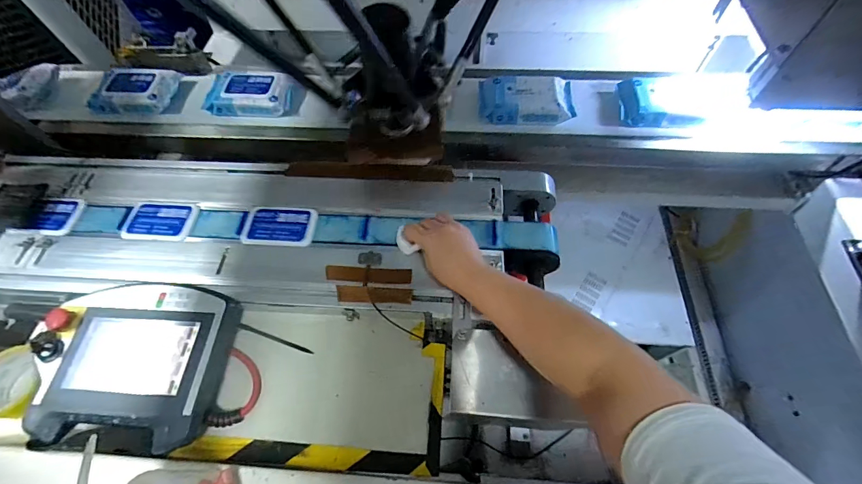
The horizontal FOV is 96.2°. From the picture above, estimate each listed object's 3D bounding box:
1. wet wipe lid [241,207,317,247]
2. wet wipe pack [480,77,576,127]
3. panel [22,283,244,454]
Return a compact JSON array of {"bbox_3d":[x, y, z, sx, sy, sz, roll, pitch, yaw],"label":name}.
[{"bbox_3d":[-0.241,-0.028,0.616,0.114,0.005,0.078,2,60,3],"label":"wet wipe lid"},{"bbox_3d":[0.190,-0.291,0.779,0.191,0.036,0.116,-1,59,2],"label":"wet wipe pack"},{"bbox_3d":[-0.389,0.161,0.512,0.230,0.057,0.198,0,60,2],"label":"panel"}]

